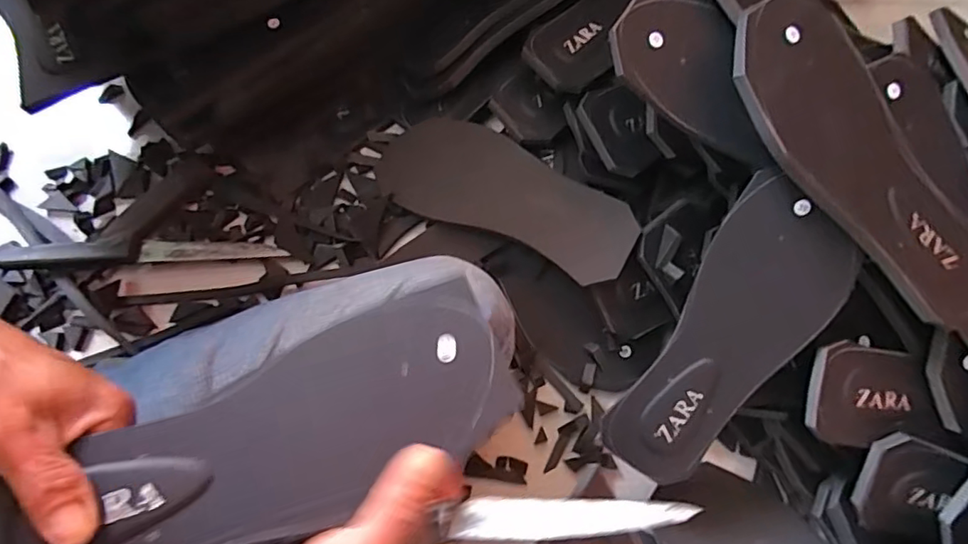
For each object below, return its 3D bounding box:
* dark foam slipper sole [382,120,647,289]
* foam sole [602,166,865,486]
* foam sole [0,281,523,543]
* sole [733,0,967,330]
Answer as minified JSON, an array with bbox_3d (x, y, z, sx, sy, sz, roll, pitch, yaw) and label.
[{"bbox_3d":[0.015,-0.076,0.497,0.257,0.010,0.099,24,79,24],"label":"dark foam slipper sole"},{"bbox_3d":[0.184,0.052,0.406,0.097,0.011,0.233,33,97,9],"label":"foam sole"},{"bbox_3d":[-0.107,0.090,0.275,0.256,0.013,0.088,-23,75,-20],"label":"foam sole"},{"bbox_3d":[0.266,-0.075,0.380,0.104,0.013,0.259,-38,92,-11],"label":"sole"}]

